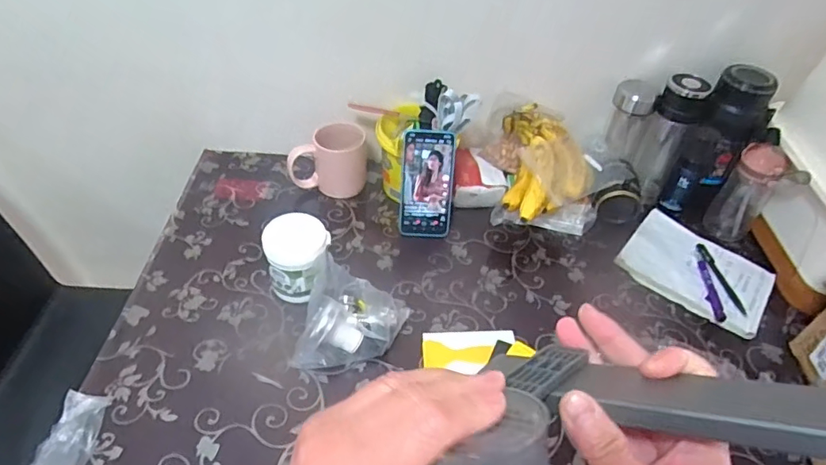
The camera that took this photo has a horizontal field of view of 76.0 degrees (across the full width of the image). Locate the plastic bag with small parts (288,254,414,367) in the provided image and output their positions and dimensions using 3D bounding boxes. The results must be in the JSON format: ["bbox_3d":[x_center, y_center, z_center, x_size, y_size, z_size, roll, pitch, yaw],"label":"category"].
[{"bbox_3d":[-0.085,0.121,0.692,0.119,0.075,0.143,14,45,10],"label":"plastic bag with small parts"}]

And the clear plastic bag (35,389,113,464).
[{"bbox_3d":[-0.383,0.249,0.576,0.052,0.014,0.151,0,45,-4],"label":"clear plastic bag"}]

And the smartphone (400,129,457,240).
[{"bbox_3d":[0.022,-0.073,0.837,0.080,0.173,0.011,1,18,-3],"label":"smartphone"}]

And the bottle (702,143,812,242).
[{"bbox_3d":[0.536,-0.051,0.847,0.076,0.168,0.076,18,46,13],"label":"bottle"}]

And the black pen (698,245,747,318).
[{"bbox_3d":[0.469,0.068,0.807,0.016,0.006,0.136,-2,45,-7],"label":"black pen"}]

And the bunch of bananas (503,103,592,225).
[{"bbox_3d":[0.221,-0.109,0.849,0.149,0.084,0.203,6,45,1],"label":"bunch of bananas"}]

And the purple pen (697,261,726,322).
[{"bbox_3d":[0.446,0.086,0.796,0.019,0.014,0.107,5,45,0],"label":"purple pen"}]

